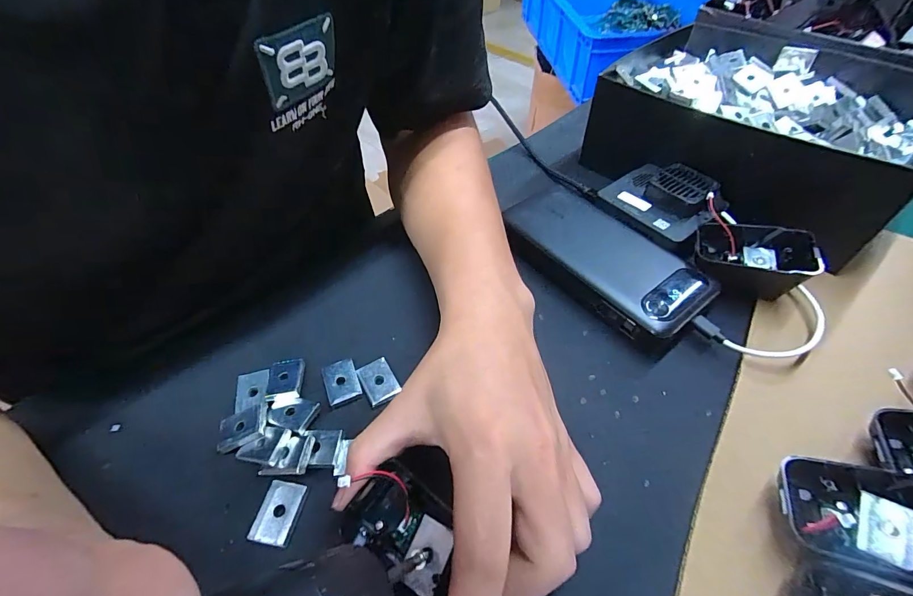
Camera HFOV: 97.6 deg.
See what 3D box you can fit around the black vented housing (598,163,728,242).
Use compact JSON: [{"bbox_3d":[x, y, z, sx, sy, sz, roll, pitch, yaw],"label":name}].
[{"bbox_3d":[0.166,-0.083,0.320,0.064,0.025,0.079,-27,55,-20],"label":"black vented housing"}]

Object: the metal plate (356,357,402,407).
[{"bbox_3d":[-0.050,0.051,0.253,0.020,0.004,0.028,-25,54,-18],"label":"metal plate"}]

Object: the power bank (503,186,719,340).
[{"bbox_3d":[0.107,-0.032,0.308,0.076,0.023,0.156,-33,57,-23],"label":"power bank"}]

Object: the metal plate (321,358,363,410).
[{"bbox_3d":[-0.073,0.054,0.253,0.020,0.005,0.029,-18,52,-13],"label":"metal plate"}]

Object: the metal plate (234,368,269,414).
[{"bbox_3d":[-0.127,0.057,0.249,0.019,0.004,0.025,-12,51,-8],"label":"metal plate"}]

